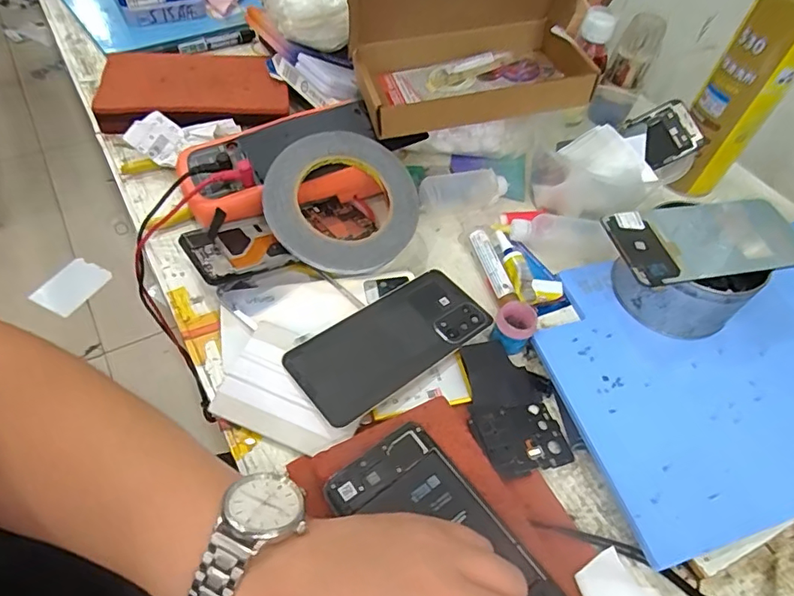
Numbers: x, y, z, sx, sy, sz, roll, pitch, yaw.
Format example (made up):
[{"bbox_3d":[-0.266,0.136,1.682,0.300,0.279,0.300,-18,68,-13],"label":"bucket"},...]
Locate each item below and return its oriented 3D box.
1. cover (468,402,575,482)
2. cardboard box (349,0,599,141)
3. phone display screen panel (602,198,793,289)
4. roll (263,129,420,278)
[{"bbox_3d":[0.088,0.099,0.366,0.064,0.004,0.048,-7,53,-23],"label":"cover"},{"bbox_3d":[0.067,-0.238,0.443,0.210,0.151,0.121,-5,54,-11],"label":"cardboard box"},{"bbox_3d":[0.236,-0.044,0.390,0.155,0.007,0.069,-7,55,-13],"label":"phone display screen panel"},{"bbox_3d":[-0.043,-0.081,0.431,0.128,0.020,0.127,4,68,-11],"label":"roll"}]

